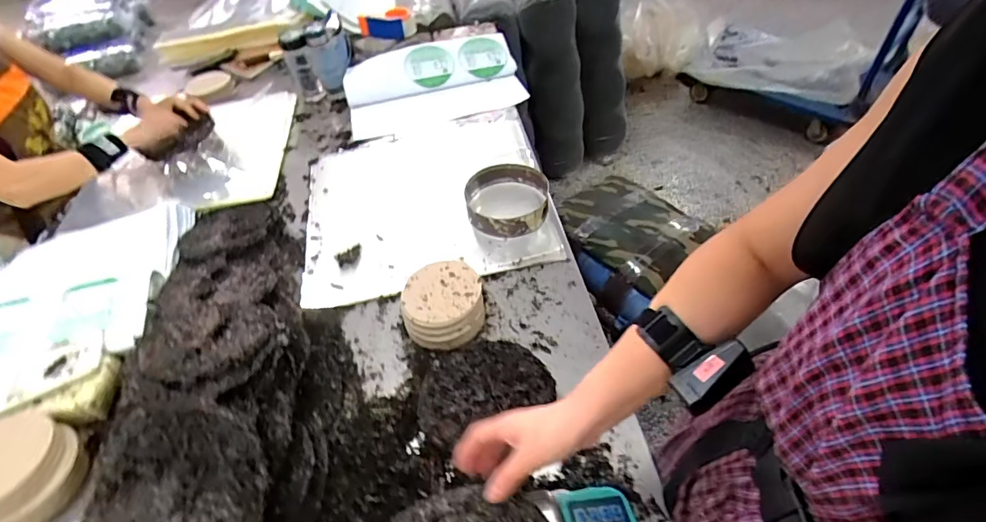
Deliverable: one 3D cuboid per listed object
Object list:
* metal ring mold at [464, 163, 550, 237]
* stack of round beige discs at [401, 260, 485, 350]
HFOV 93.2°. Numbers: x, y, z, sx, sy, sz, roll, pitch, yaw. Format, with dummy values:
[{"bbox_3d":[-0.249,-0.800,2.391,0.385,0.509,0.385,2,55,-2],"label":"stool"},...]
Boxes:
[{"bbox_3d":[0.031,-0.128,0.986,0.175,0.062,0.175,-5,49,2],"label":"metal ring mold"},{"bbox_3d":[-0.088,0.076,0.827,0.141,0.063,0.156,-8,49,0],"label":"stack of round beige discs"}]

